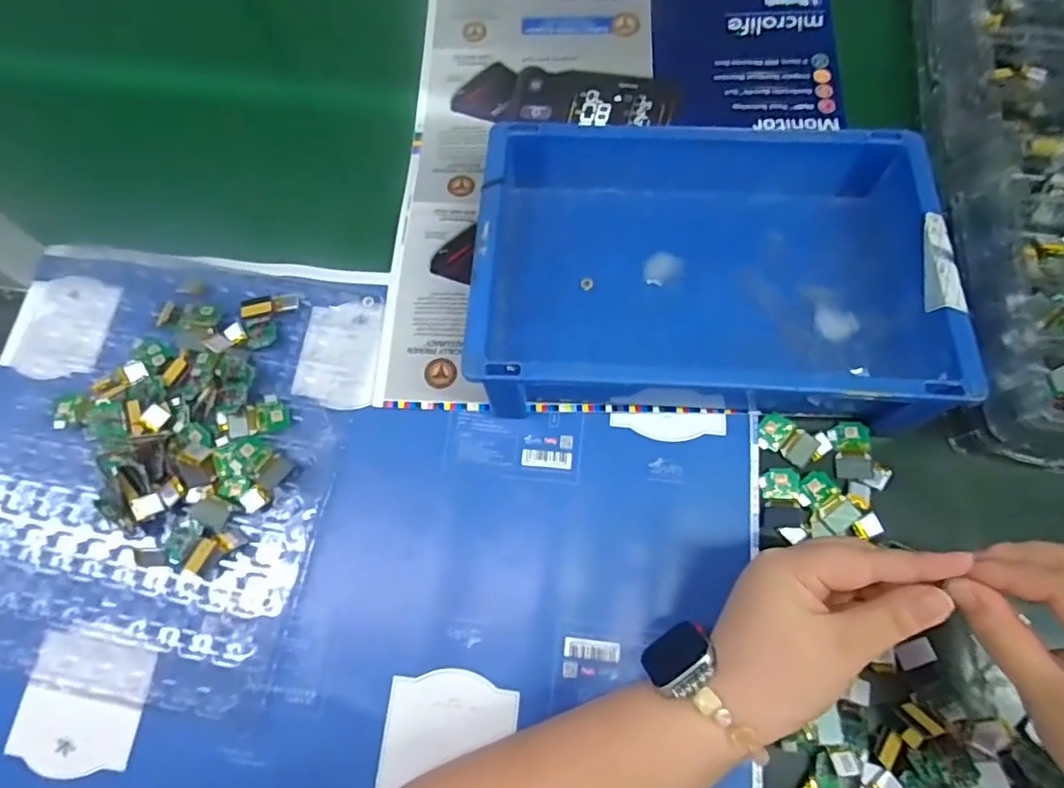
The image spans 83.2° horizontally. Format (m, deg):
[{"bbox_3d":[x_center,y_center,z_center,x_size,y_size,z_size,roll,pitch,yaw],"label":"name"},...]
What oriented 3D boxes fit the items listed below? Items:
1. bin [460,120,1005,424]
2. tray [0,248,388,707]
[{"bbox_3d":[0.117,-0.089,0.416,0.298,0.070,0.206,2,69,4],"label":"bin"},{"bbox_3d":[-0.266,0.039,0.406,0.273,0.028,0.285,7,69,5],"label":"tray"}]

